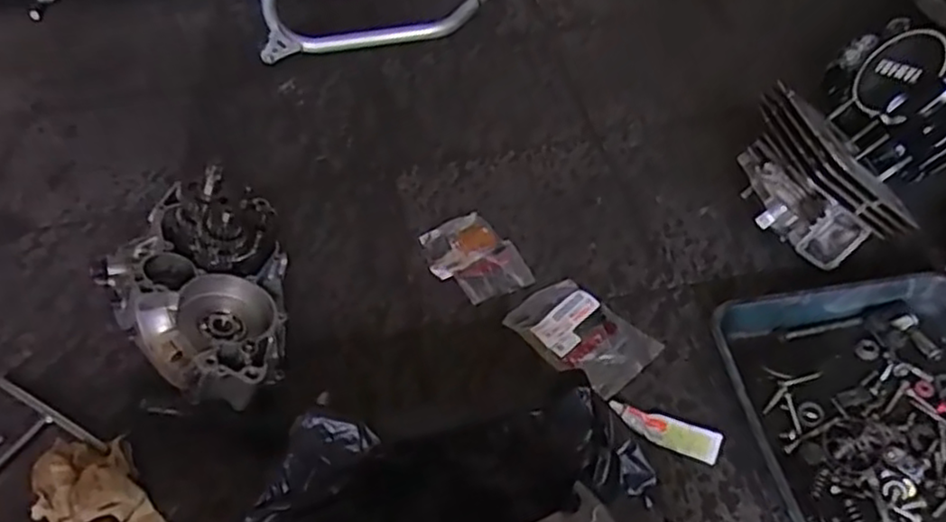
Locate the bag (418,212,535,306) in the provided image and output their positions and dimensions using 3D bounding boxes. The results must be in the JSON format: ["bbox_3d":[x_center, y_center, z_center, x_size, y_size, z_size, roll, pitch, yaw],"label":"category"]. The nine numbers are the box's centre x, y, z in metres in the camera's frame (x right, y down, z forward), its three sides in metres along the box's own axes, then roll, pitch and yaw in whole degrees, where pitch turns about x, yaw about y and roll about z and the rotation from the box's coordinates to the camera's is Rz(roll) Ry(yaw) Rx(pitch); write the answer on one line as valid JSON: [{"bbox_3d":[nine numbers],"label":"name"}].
[{"bbox_3d":[0.000,-0.004,0.858,0.097,0.025,0.130,-25,50,-16],"label":"bag"}]

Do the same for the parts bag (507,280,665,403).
[{"bbox_3d":[0.121,0.078,0.776,0.093,0.012,0.151,-38,55,-25],"label":"parts bag"}]

